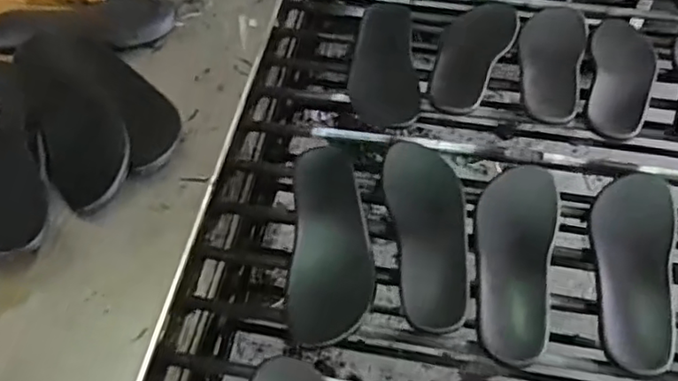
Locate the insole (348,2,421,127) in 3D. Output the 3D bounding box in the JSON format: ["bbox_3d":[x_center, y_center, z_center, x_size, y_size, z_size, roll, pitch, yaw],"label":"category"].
[{"bbox_3d":[0.064,-0.180,0.880,0.090,0.038,0.205,3,53,2],"label":"insole"}]

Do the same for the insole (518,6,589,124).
[{"bbox_3d":[0.295,-0.185,0.890,0.087,0.022,0.253,14,54,10],"label":"insole"}]

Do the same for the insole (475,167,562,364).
[{"bbox_3d":[0.192,0.064,0.693,0.088,0.031,0.252,15,55,11],"label":"insole"}]

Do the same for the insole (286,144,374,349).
[{"bbox_3d":[-0.008,0.053,0.719,0.087,0.024,0.242,1,53,1],"label":"insole"}]

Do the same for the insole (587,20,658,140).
[{"bbox_3d":[0.384,-0.163,0.865,0.085,0.016,0.260,18,55,13],"label":"insole"}]

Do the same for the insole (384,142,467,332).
[{"bbox_3d":[0.102,0.037,0.714,0.087,0.016,0.250,1,53,0],"label":"insole"}]

